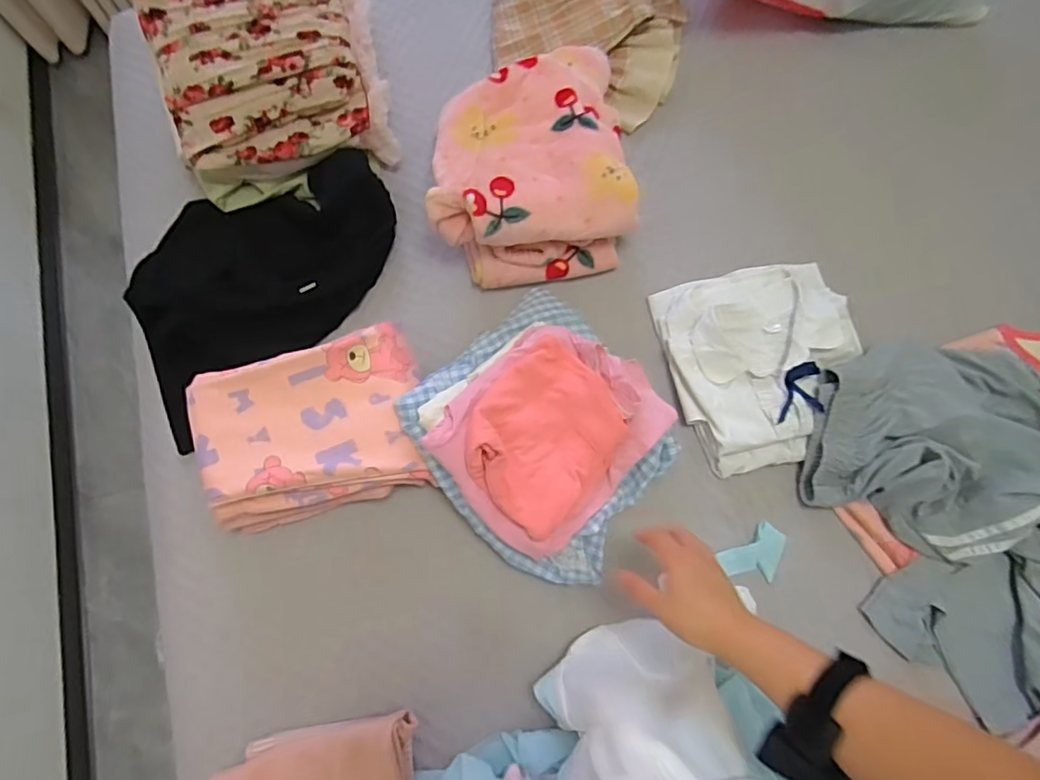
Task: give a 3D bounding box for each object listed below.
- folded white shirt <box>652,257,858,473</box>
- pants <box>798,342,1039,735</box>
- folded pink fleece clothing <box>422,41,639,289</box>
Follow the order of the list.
[{"bbox_3d":[0.319,-0.038,0.737,0.244,0.059,0.262,-12,74,-2],"label":"folded white shirt"},{"bbox_3d":[0.543,0.145,0.674,0.339,0.067,0.430,-19,75,-4],"label":"pants"},{"bbox_3d":[0.015,-0.312,0.772,0.260,0.139,0.323,-3,75,-1],"label":"folded pink fleece clothing"}]

